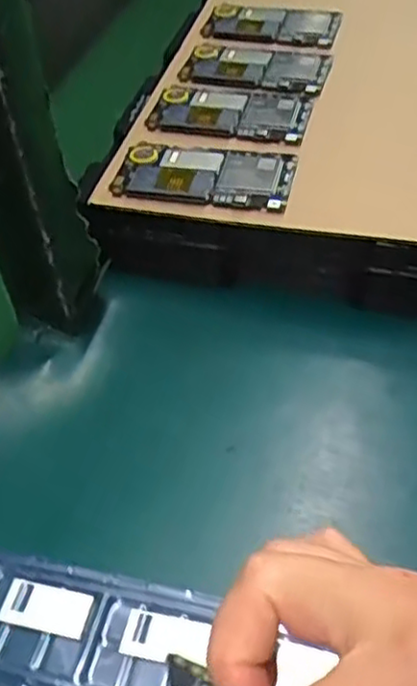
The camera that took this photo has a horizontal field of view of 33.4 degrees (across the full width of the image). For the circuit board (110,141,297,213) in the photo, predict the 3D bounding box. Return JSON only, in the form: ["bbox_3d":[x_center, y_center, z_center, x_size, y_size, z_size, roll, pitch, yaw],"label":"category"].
[{"bbox_3d":[-0.003,-0.119,0.489,0.121,0.009,0.066,8,51,12],"label":"circuit board"}]

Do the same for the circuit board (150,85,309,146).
[{"bbox_3d":[0.016,-0.180,0.543,0.122,0.013,0.068,8,48,14],"label":"circuit board"}]

